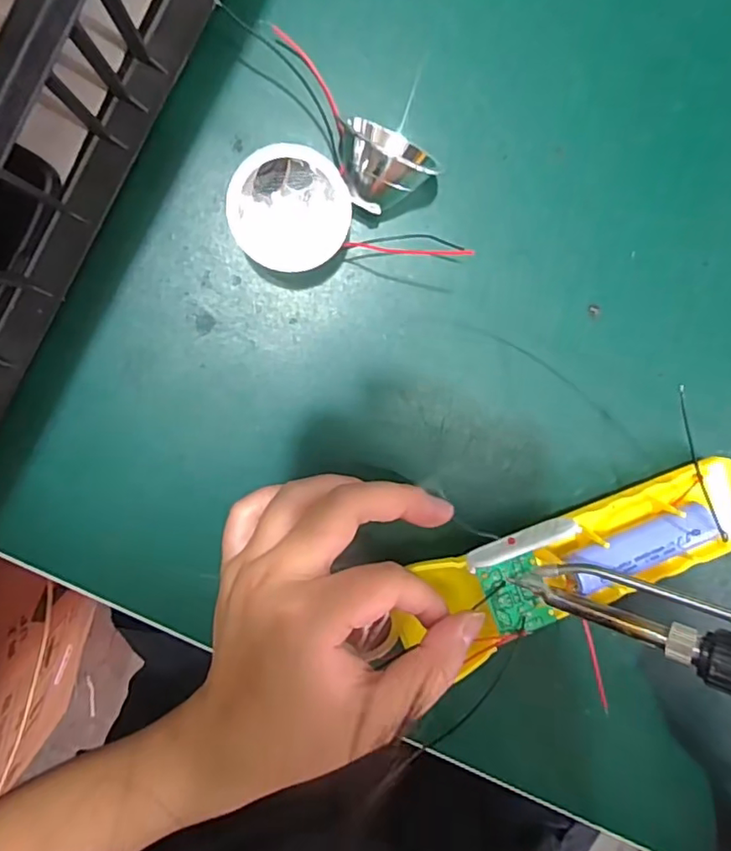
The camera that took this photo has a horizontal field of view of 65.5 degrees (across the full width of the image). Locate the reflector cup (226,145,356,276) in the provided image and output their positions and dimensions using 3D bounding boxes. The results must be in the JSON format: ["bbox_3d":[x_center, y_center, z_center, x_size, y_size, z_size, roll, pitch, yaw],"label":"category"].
[{"bbox_3d":[-0.029,-0.083,0.226,0.044,0.027,0.045,-1,98,-5],"label":"reflector cup"}]

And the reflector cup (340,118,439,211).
[{"bbox_3d":[0.009,-0.101,0.227,0.040,0.028,0.033,10,97,-6],"label":"reflector cup"}]

